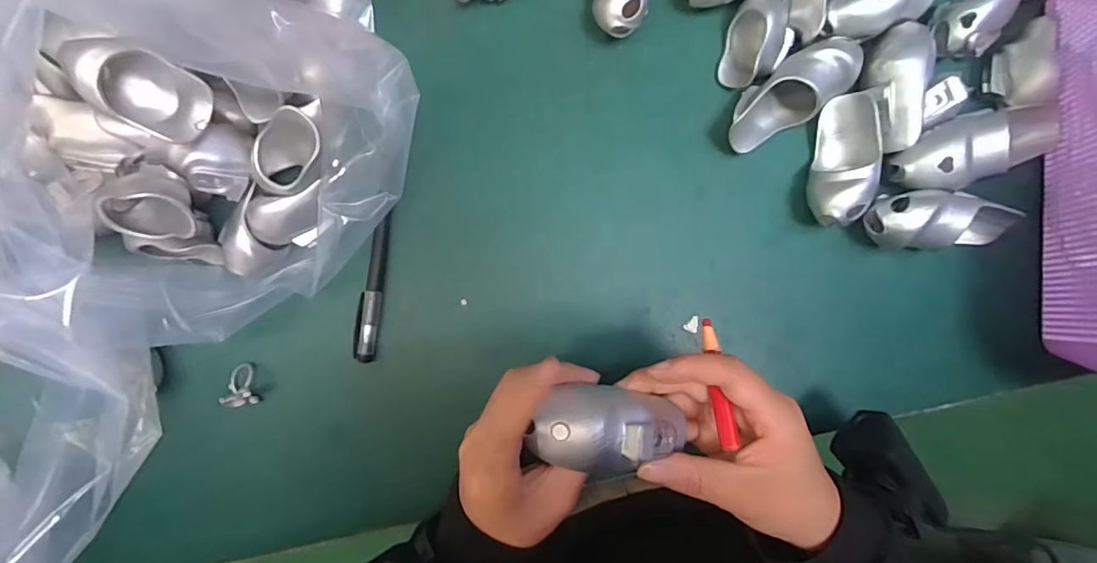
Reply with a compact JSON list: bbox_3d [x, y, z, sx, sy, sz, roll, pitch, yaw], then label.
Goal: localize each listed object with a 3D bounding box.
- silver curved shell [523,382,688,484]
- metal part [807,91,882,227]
[{"bbox_3d":[0.029,0.068,0.236,0.070,0.023,0.036,6,89,-2],"label":"silver curved shell"},{"bbox_3d":[0.182,-0.073,0.323,0.031,0.033,0.079,10,89,-2],"label":"metal part"}]

